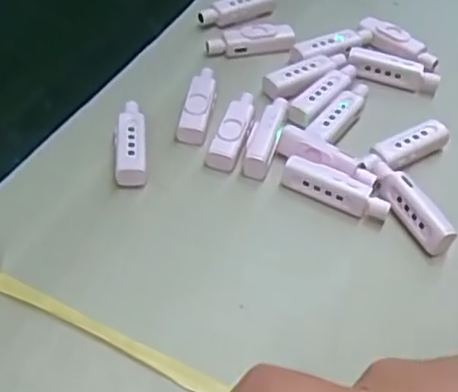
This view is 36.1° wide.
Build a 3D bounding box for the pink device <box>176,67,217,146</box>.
[{"bbox_3d":[-0.017,-0.051,0.399,0.016,0.016,0.054,8,46,3],"label":"pink device"}]

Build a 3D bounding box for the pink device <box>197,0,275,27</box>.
[{"bbox_3d":[0.005,-0.124,0.467,0.055,0.015,0.013,-26,54,-27],"label":"pink device"}]

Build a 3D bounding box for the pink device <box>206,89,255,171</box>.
[{"bbox_3d":[0.003,-0.036,0.388,0.016,0.016,0.053,13,47,7],"label":"pink device"}]

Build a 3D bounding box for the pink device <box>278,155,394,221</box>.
[{"bbox_3d":[0.055,-0.003,0.359,0.056,0.016,0.013,24,49,17],"label":"pink device"}]

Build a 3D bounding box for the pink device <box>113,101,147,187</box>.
[{"bbox_3d":[-0.053,-0.027,0.376,0.016,0.016,0.054,-2,47,-7],"label":"pink device"}]

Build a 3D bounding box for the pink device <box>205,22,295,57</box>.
[{"bbox_3d":[0.014,-0.096,0.445,0.055,0.019,0.014,-6,47,-11],"label":"pink device"}]

